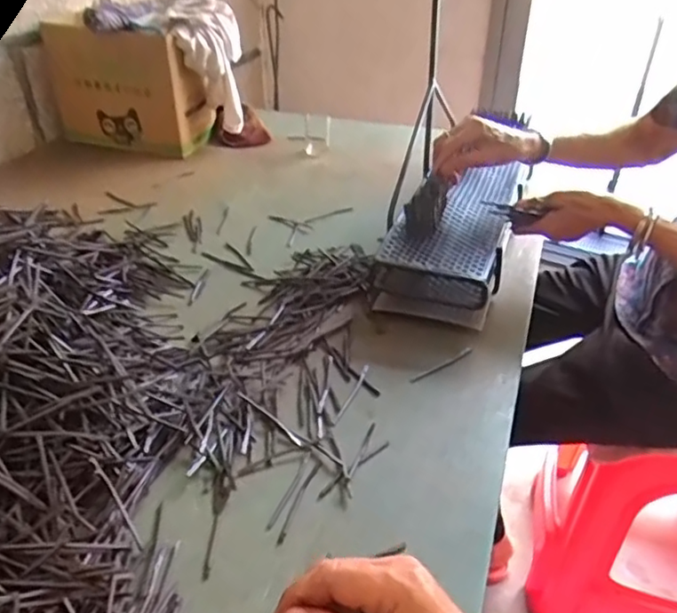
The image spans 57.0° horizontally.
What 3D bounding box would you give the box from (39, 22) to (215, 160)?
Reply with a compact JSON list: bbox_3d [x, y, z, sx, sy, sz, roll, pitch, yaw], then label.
[{"bbox_3d":[-0.431,-0.456,1.303,0.312,0.236,0.152,11,36,17],"label":"box"}]

